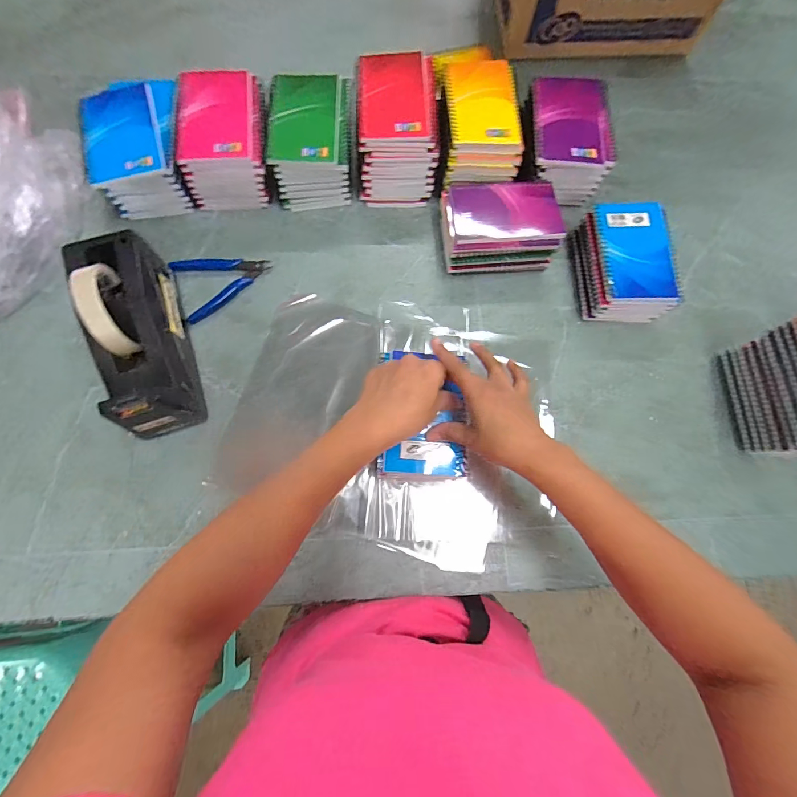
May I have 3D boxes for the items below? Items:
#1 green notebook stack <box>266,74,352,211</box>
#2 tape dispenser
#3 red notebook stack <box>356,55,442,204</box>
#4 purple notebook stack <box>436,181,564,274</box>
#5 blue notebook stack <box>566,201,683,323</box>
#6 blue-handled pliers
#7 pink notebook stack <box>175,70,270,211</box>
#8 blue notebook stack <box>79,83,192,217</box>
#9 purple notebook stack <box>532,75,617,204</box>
[{"bbox_3d":[-0.111,-0.336,0.516,0.099,0.085,0.137,0,76,-3],"label":"green notebook stack"},{"bbox_3d":[-0.276,-0.068,0.414,0.072,0.121,0.203,-18,78,-7],"label":"tape dispenser"},{"bbox_3d":[-0.002,-0.351,0.518,0.096,0.102,0.138,-1,76,-3],"label":"red notebook stack"},{"bbox_3d":[0.126,-0.215,0.497,0.140,0.064,0.103,-4,76,-4],"label":"purple notebook stack"},{"bbox_3d":[0.284,-0.173,0.495,0.095,0.066,0.141,-3,76,-4],"label":"blue notebook stack"},{"bbox_3d":[-0.234,-0.160,0.502,0.121,0.016,0.079,-40,81,-11],"label":"blue-handled pliers"},{"bbox_3d":[-0.217,-0.332,0.507,0.102,0.090,0.135,-1,76,-3],"label":"pink notebook stack"},{"bbox_3d":[-0.326,-0.316,0.506,0.109,0.081,0.148,-9,77,-5],"label":"blue notebook stack"},{"bbox_3d":[0.214,-0.333,0.510,0.102,0.073,0.135,-1,76,-3],"label":"purple notebook stack"}]

